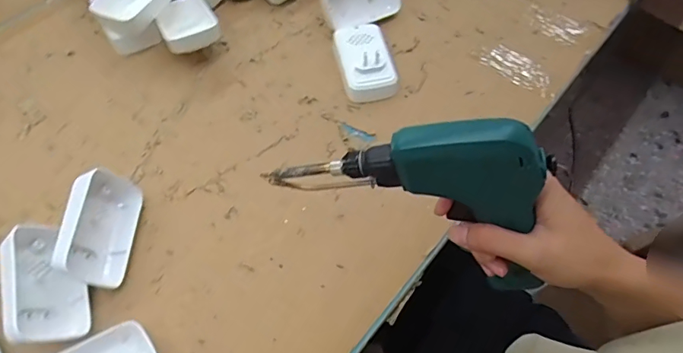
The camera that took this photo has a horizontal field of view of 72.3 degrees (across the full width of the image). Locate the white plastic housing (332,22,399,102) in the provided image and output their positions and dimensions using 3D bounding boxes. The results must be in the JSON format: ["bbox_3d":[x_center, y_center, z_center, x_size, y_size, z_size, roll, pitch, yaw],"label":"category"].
[{"bbox_3d":[0.026,-0.131,0.524,0.059,0.034,0.094,-9,62,-8],"label":"white plastic housing"}]

